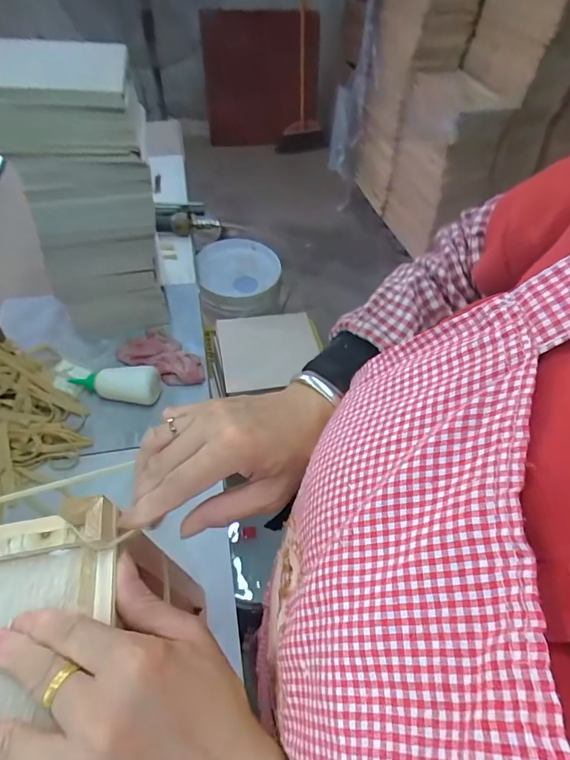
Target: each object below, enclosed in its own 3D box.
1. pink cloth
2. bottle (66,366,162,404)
[{"bbox_3d":[-0.225,-0.037,0.795,0.159,0.034,0.096,33,58,21],"label":"pink cloth"},{"bbox_3d":[-0.292,0.002,0.725,0.163,0.044,0.050,5,52,1],"label":"bottle"}]

